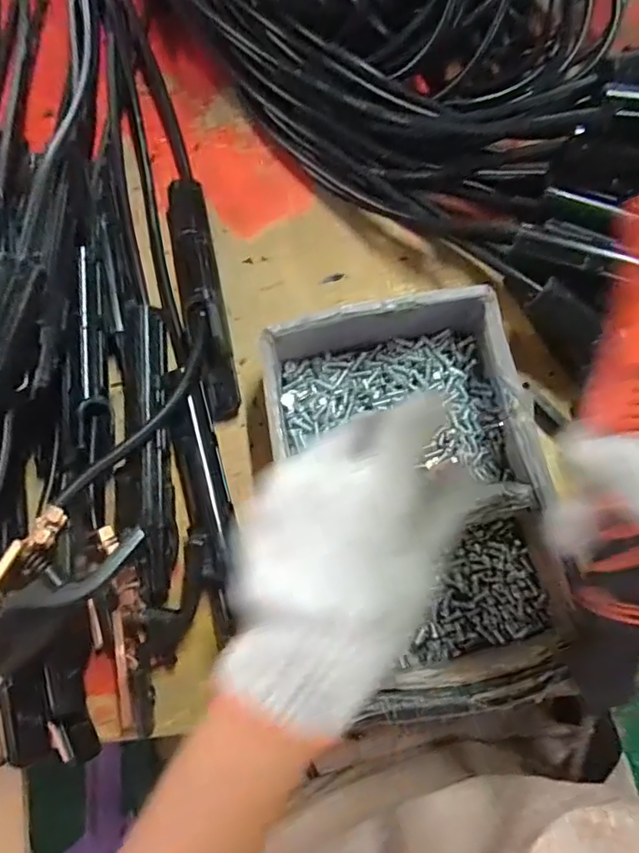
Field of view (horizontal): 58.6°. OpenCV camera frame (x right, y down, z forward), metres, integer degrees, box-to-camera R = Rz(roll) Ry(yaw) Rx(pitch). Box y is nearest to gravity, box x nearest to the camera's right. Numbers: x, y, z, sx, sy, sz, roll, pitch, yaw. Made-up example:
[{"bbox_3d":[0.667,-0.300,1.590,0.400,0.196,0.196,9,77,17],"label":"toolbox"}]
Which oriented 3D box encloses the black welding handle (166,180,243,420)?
[{"bbox_3d":[-0.093,-0.105,0.437,0.033,0.036,0.198,-12,75,-4],"label":"black welding handle"}]

